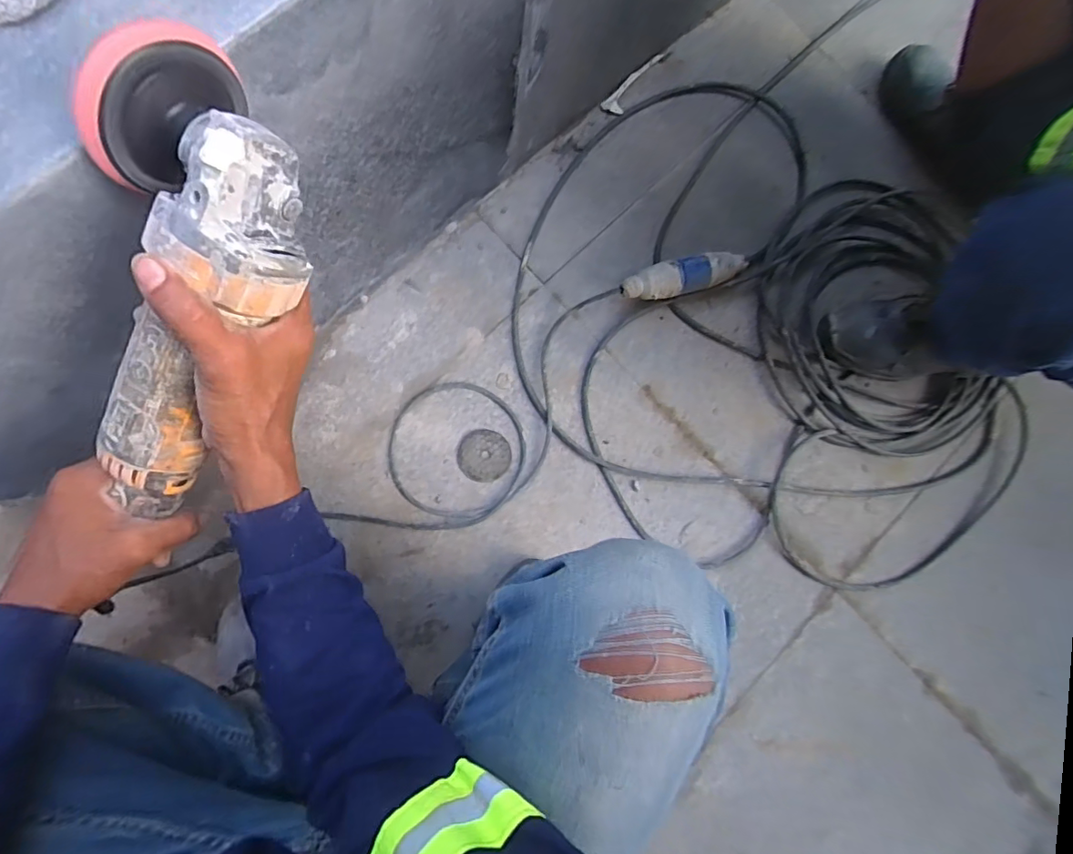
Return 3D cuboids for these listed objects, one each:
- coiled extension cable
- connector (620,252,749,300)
[{"bbox_3d":[0.286,-0.152,0.701,0.776,0.091,0.664,11,85,-3],"label":"coiled extension cable"},{"bbox_3d":[0.209,-0.211,0.717,0.187,0.050,0.046,-15,87,-5],"label":"connector"}]

